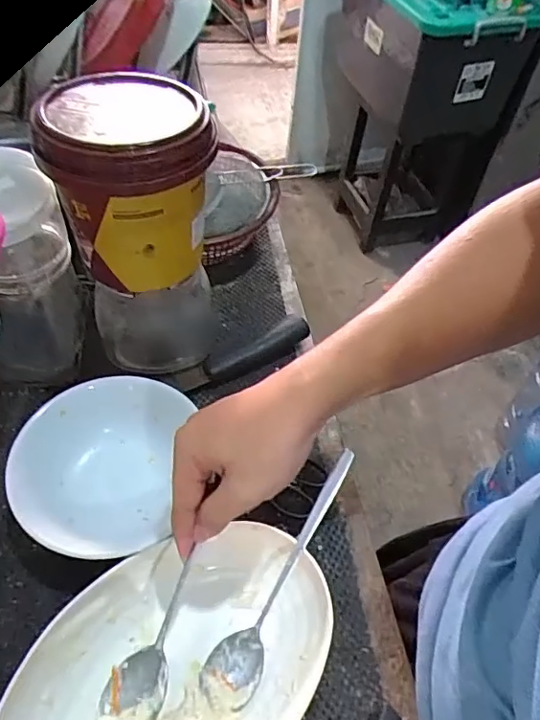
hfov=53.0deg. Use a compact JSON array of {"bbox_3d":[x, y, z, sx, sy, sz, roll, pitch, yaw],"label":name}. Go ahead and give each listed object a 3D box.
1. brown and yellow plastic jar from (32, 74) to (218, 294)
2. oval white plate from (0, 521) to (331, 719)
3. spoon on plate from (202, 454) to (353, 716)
[{"bbox_3d":[-0.103,-0.134,0.432,0.111,0.131,0.112,7,51,0],"label":"brown and yellow plastic jar"},{"bbox_3d":[-0.066,0.214,0.375,0.226,0.052,0.154,-36,63,-29],"label":"oval white plate"},{"bbox_3d":[0.013,0.158,0.405,0.037,0.025,0.195,28,77,16],"label":"spoon on plate"}]

